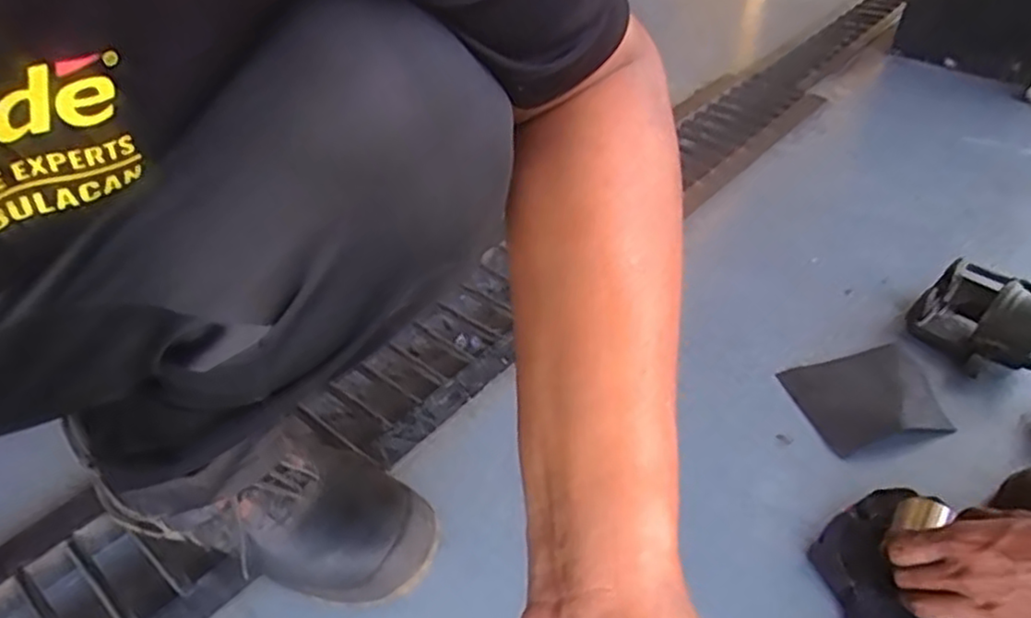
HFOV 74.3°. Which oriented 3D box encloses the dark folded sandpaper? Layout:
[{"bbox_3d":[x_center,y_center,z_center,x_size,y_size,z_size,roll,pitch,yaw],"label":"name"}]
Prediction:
[{"bbox_3d":[0.359,0.087,0.684,0.139,0.031,0.111,-10,43,-9],"label":"dark folded sandpaper"}]

